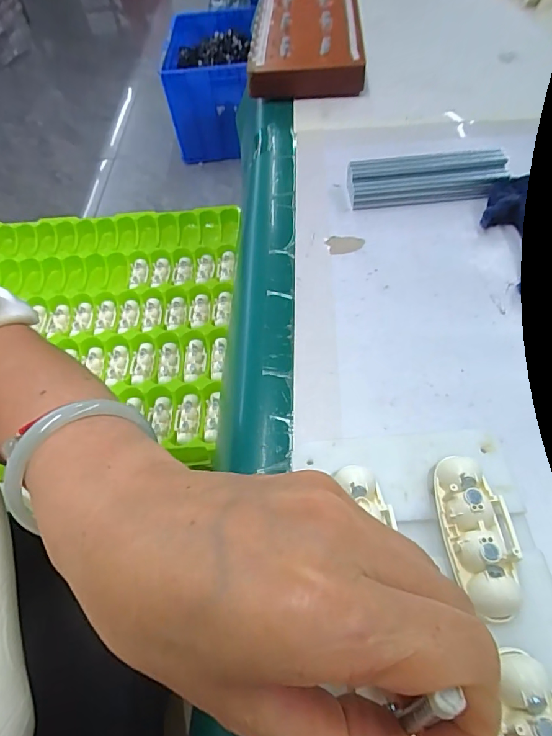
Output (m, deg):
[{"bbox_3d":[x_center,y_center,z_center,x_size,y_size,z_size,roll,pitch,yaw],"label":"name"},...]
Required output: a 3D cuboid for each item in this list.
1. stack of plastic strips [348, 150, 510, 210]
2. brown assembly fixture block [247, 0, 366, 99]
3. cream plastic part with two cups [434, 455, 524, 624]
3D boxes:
[{"bbox_3d":[0.115,-0.145,0.345,0.114,0.024,0.031,-2,55,4],"label":"stack of plastic strips"},{"bbox_3d":[0.035,-0.363,0.493,0.117,0.035,0.208,0,55,5],"label":"brown assembly fixture block"},{"bbox_3d":[0.083,0.066,0.179,0.026,0.017,0.060,-5,55,1],"label":"cream plastic part with two cups"}]

